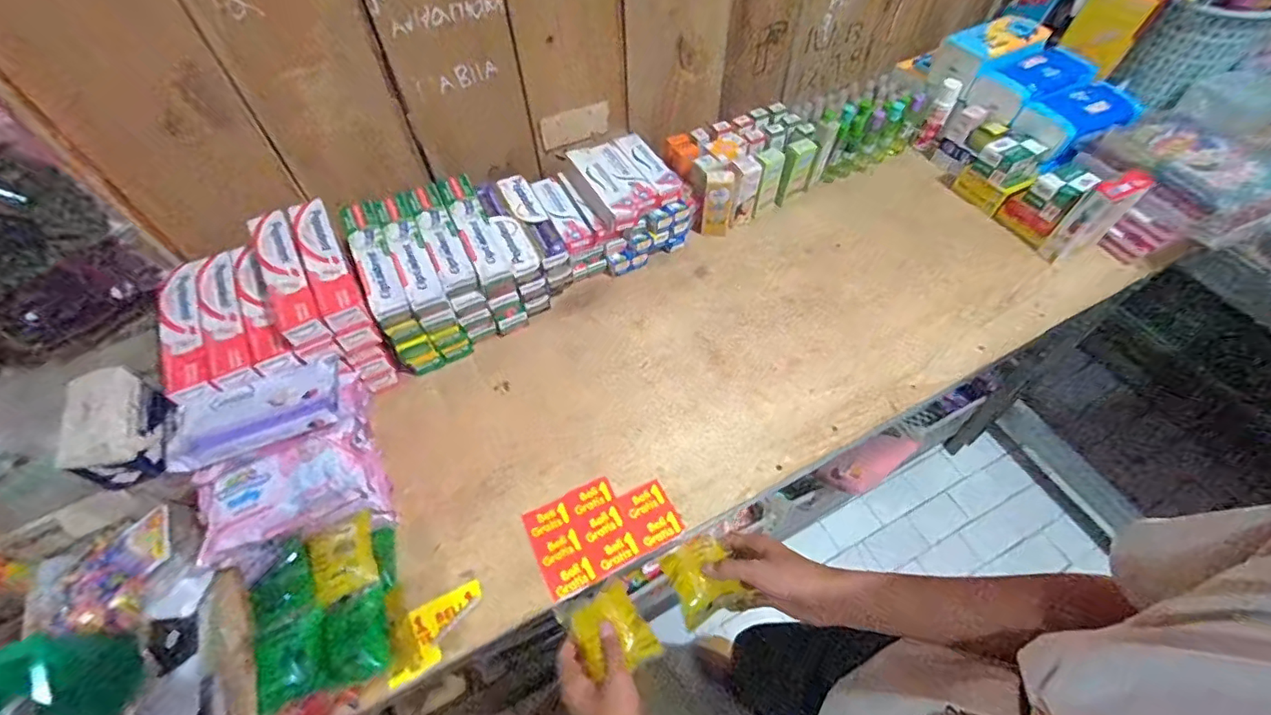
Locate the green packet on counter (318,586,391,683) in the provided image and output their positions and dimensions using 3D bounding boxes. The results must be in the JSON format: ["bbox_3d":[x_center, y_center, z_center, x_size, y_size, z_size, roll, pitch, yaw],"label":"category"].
[{"bbox_3d":[-0.291,0.290,0.553,0.062,0.012,0.084,-22,59,-13],"label":"green packet on counter"}]

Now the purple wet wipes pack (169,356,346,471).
[{"bbox_3d":[-0.438,0.063,0.625,0.179,0.041,0.094,-23,59,-13],"label":"purple wet wipes pack"}]

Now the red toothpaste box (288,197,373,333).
[{"bbox_3d":[-0.405,-0.126,0.702,0.051,0.043,0.216,-27,60,-15],"label":"red toothpaste box"}]

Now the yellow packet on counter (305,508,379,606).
[{"bbox_3d":[-0.328,0.222,0.594,0.068,0.024,0.081,-23,59,-13],"label":"yellow packet on counter"}]

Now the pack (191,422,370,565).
[{"bbox_3d":[-0.404,0.149,0.606,0.171,0.035,0.103,-23,59,-13],"label":"pack"}]

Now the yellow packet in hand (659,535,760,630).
[{"bbox_3d":[0.072,0.239,0.578,0.069,0.027,0.073,-34,58,4],"label":"yellow packet in hand"}]

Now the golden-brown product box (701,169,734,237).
[{"bbox_3d":[0.140,-0.258,0.915,0.043,0.126,0.033,7,57,5],"label":"golden-brown product box"}]

